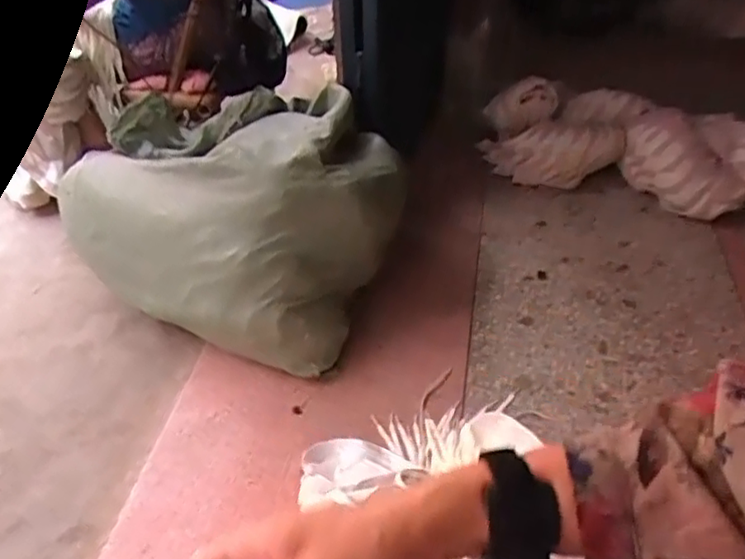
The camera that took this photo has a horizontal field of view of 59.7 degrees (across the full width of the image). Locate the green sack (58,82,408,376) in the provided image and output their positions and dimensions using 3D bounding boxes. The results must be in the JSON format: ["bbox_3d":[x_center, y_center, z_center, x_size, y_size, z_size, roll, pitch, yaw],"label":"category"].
[{"bbox_3d":[-0.265,-0.150,1.274,0.610,0.327,0.491,28,49,32],"label":"green sack"}]

